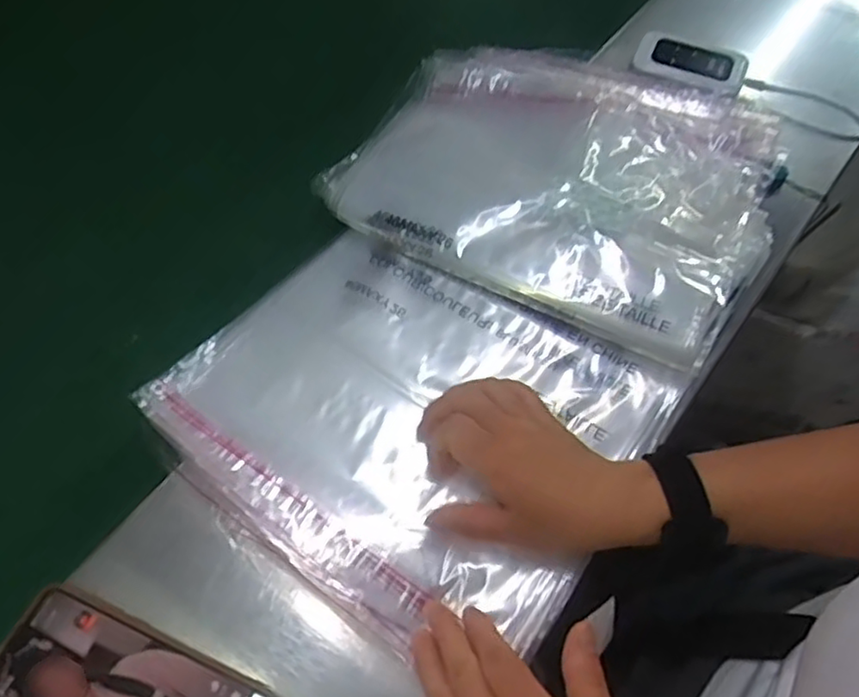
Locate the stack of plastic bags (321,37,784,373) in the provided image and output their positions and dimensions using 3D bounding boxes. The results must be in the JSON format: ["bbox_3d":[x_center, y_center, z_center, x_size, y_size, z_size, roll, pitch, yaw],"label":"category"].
[{"bbox_3d":[0.102,-0.149,0.549,0.324,0.044,0.253,28,63,12],"label":"stack of plastic bags"}]

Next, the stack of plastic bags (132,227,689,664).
[{"bbox_3d":[-0.017,0.043,0.459,0.285,0.030,0.237,32,64,14],"label":"stack of plastic bags"}]

